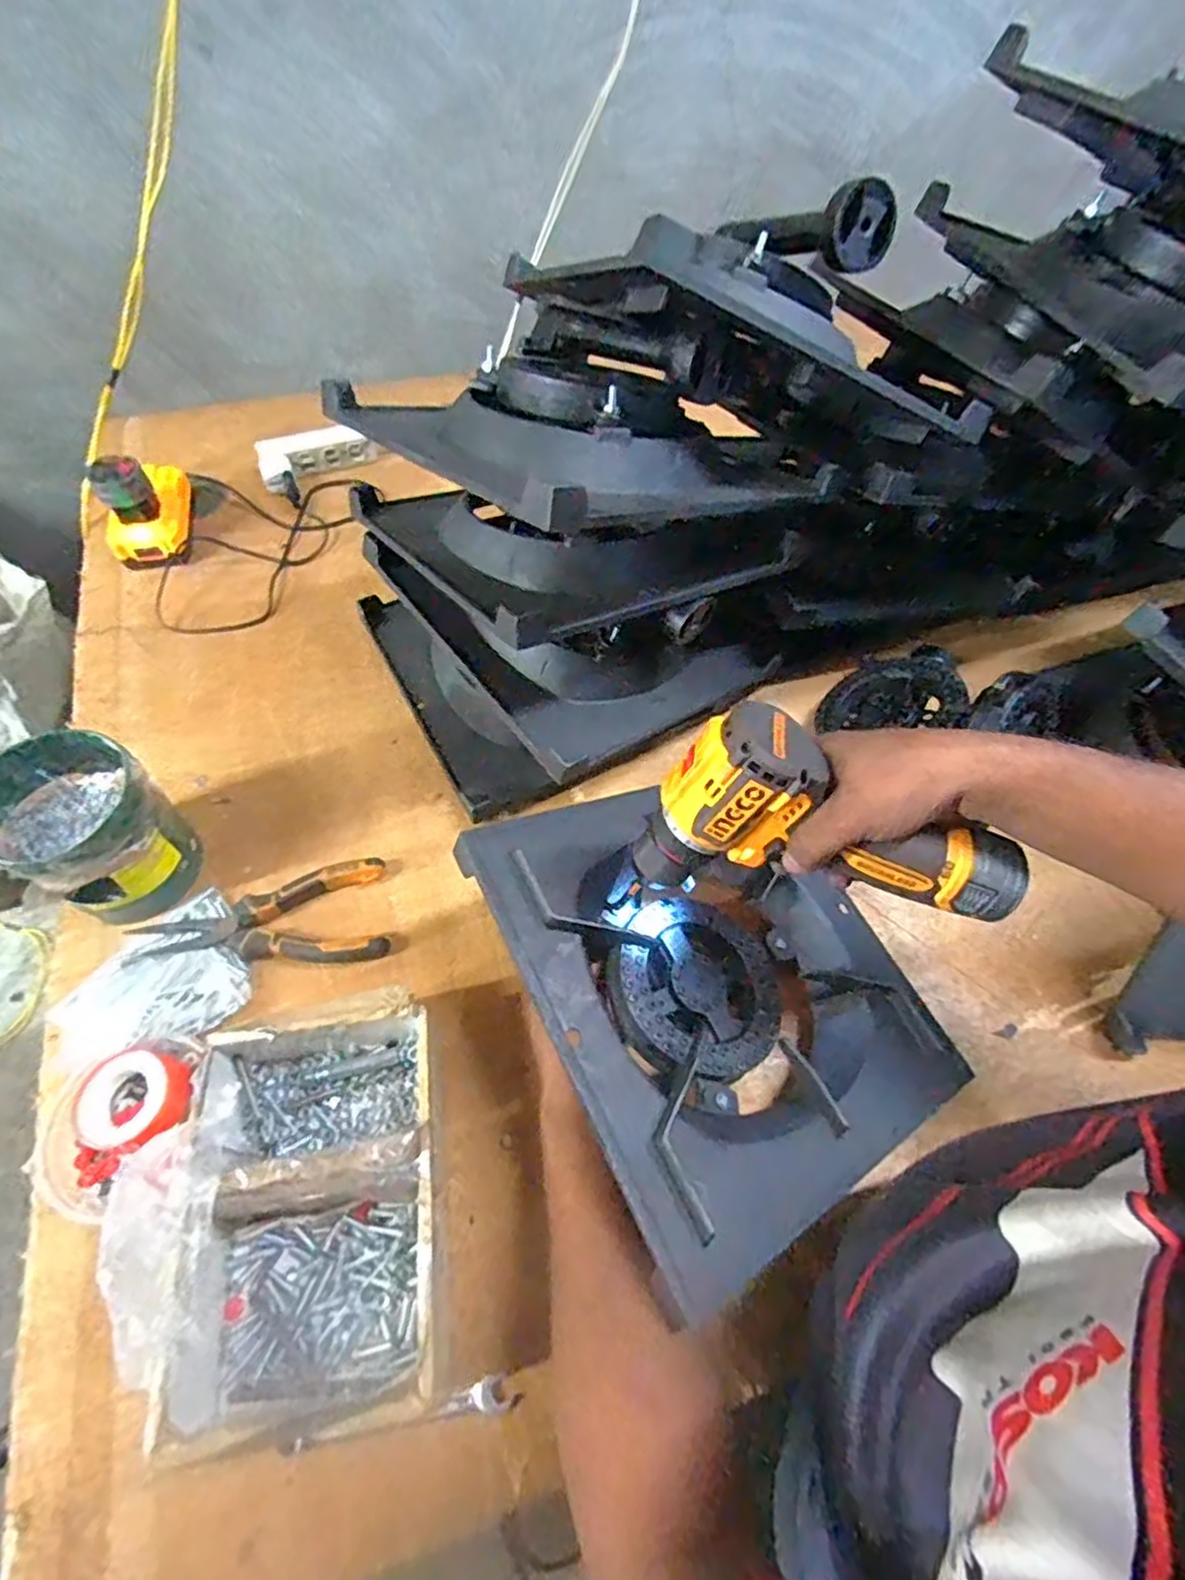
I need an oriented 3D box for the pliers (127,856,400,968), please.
[{"bbox_3d":[-0.273,0.113,0.567,0.198,0.018,0.086,-11,60,-9],"label":"pliers"}]

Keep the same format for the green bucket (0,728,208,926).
[{"bbox_3d":[-0.390,0.034,0.547,0.107,0.120,0.101,1,59,-2],"label":"green bucket"}]

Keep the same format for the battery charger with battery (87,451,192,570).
[{"bbox_3d":[-0.503,-0.322,0.774,0.081,0.115,0.126,-7,59,-7],"label":"battery charger with battery"}]

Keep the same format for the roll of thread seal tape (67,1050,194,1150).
[{"bbox_3d":[-0.319,0.213,0.476,0.075,0.018,0.062,8,59,3],"label":"roll of thread seal tape"}]

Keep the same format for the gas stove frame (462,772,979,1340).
[{"bbox_3d":[0.085,0.131,0.490,0.290,0.055,0.293,-11,58,-39],"label":"gas stove frame"}]

